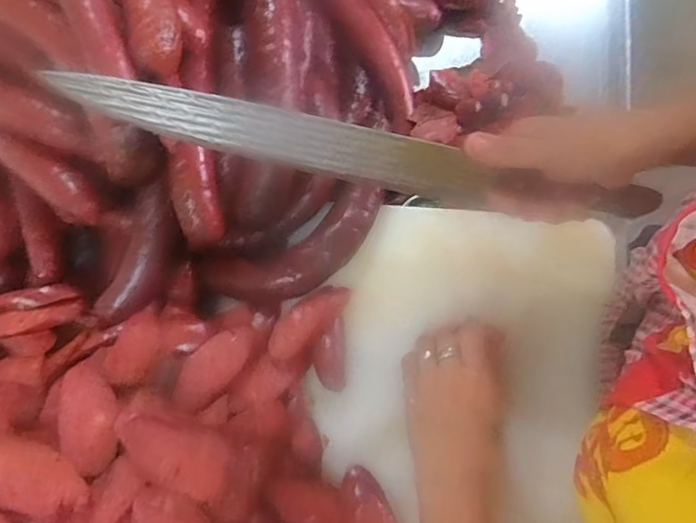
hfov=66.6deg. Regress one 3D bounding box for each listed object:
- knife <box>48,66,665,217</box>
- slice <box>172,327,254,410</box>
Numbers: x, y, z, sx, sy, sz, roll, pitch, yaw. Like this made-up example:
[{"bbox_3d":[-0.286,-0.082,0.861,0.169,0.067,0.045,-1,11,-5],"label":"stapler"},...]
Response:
[{"bbox_3d":[0.033,-0.069,0.357,0.408,0.035,0.023,9,75,-15],"label":"knife"},{"bbox_3d":[-0.114,0.089,0.450,0.082,0.011,0.039,-40,82,-24],"label":"slice"}]

